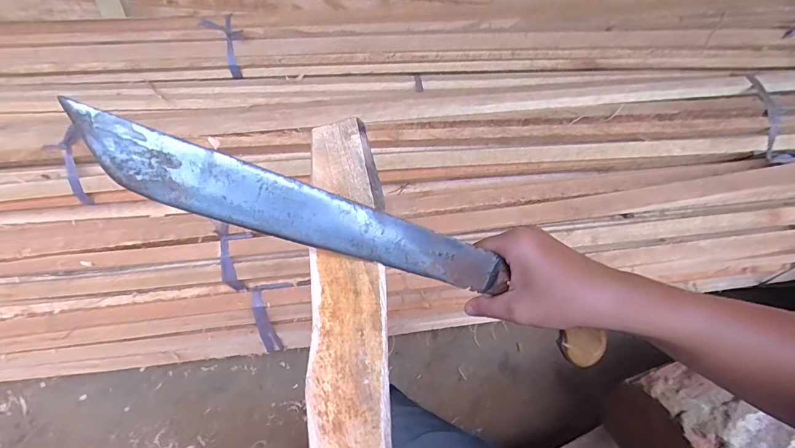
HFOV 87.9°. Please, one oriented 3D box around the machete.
[{"bbox_3d":[-0.007,0.018,0.312,0.427,0.039,0.037,22,52,-17],"label":"machete"}]

